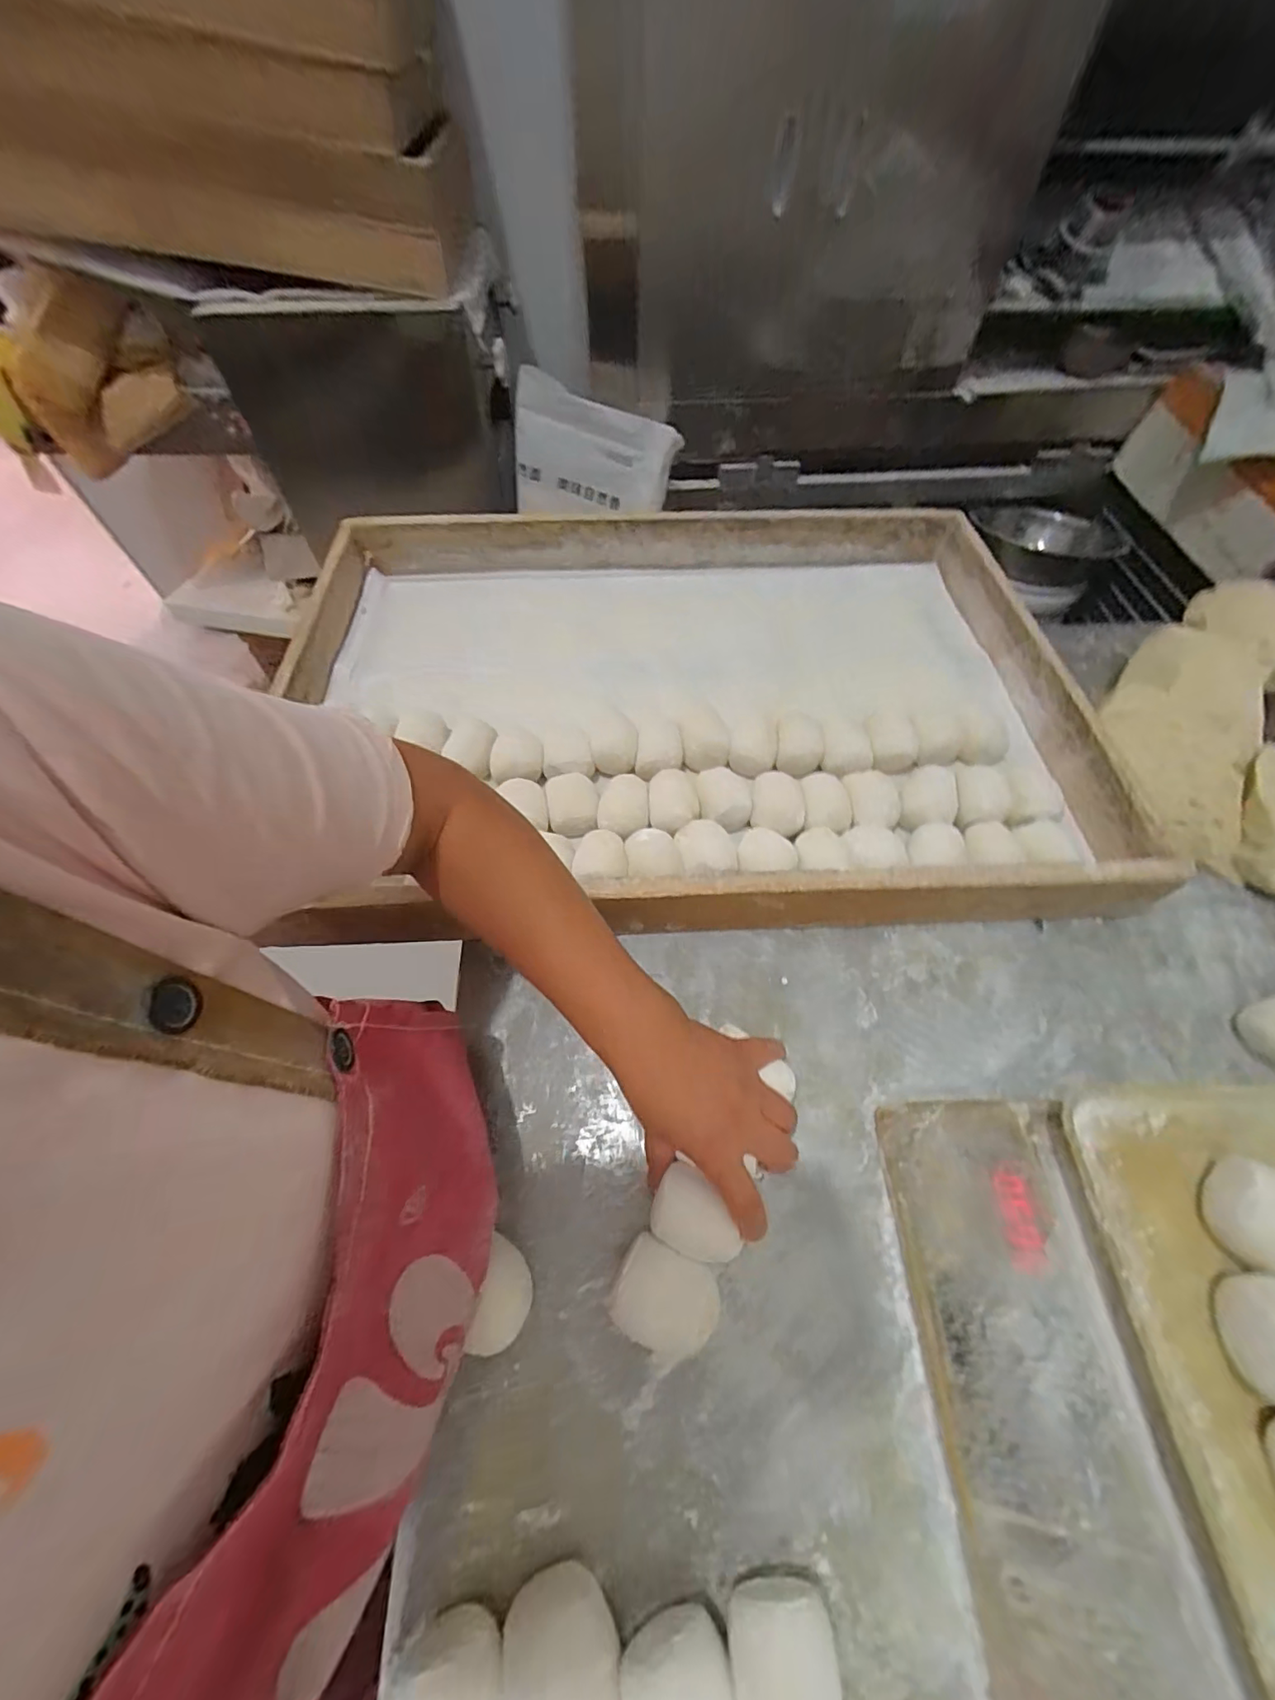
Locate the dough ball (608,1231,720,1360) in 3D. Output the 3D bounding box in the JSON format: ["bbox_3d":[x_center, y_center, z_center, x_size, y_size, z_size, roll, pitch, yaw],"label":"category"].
[{"bbox_3d":[0.016,0.278,0.336,0.062,0.041,0.052,24,62,13],"label":"dough ball"}]

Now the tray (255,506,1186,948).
[{"bbox_3d":[0.054,-0.177,0.600,0.762,0.106,0.549,-2,60,-1],"label":"tray"}]

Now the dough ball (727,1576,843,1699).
[{"bbox_3d":[0.073,0.398,0.266,0.052,0.042,0.055,0,60,0],"label":"dough ball"}]

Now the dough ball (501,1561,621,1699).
[{"bbox_3d":[-0.036,0.399,0.263,0.051,0.038,0.064,-16,61,-9],"label":"dough ball"}]

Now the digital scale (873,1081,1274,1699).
[{"bbox_3d":[0.335,0.312,0.286,0.309,0.105,0.328,-2,60,-1],"label":"digital scale"}]

